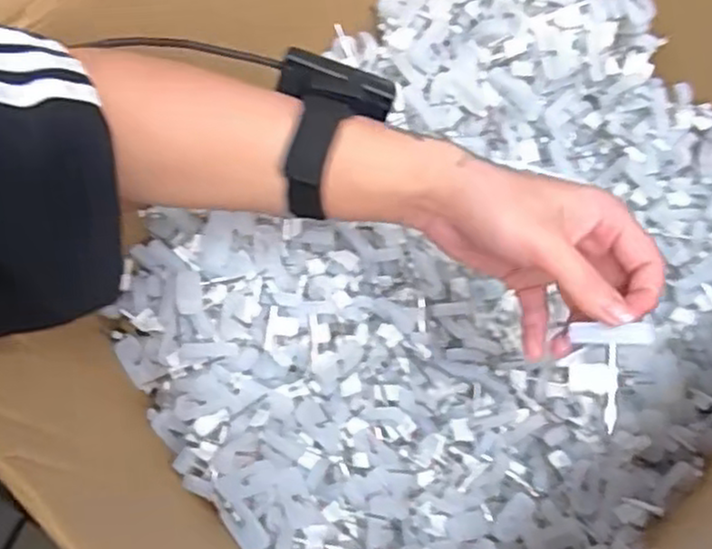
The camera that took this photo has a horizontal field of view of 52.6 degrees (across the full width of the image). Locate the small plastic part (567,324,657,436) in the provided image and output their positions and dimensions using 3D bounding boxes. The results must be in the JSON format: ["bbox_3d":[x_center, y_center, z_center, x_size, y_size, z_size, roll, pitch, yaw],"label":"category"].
[{"bbox_3d":[0.128,0.051,0.365,0.041,0.009,0.052,-2,83,34],"label":"small plastic part"}]

